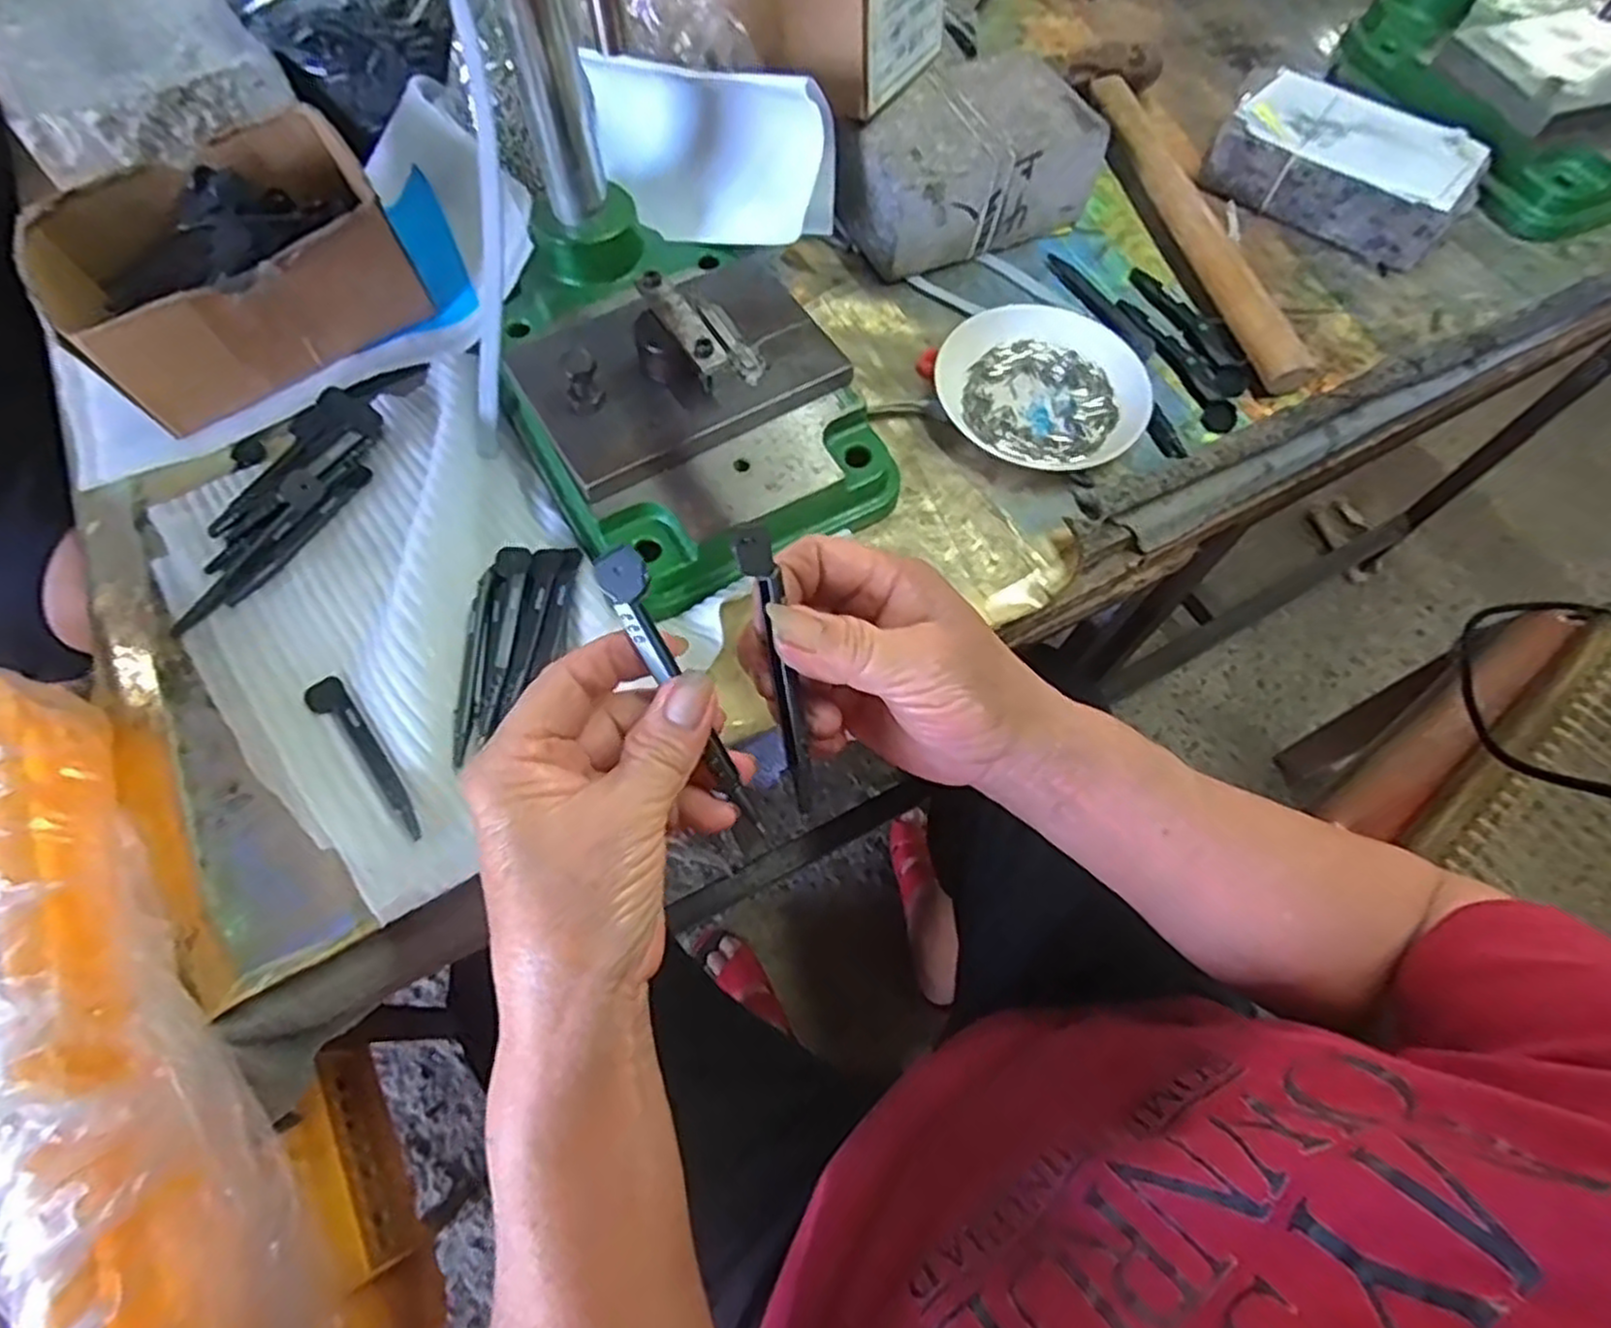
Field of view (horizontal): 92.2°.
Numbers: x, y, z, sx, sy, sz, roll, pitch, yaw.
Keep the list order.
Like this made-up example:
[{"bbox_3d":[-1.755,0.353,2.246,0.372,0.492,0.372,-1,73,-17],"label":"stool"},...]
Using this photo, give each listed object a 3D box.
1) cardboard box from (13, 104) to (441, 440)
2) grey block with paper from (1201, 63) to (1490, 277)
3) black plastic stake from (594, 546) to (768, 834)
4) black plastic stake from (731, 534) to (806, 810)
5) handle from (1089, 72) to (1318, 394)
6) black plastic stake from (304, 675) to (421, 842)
[{"bbox_3d":[-0.311,-0.220,0.421,0.152,0.061,0.126,-32,69,-16],"label":"cardboard box"},{"bbox_3d":[0.365,-0.341,0.526,0.158,0.046,0.087,34,67,13],"label":"grey block with paper"},{"bbox_3d":[-0.038,0.009,0.253,0.015,0.004,0.103,-31,98,-13],"label":"black plastic stake"},{"bbox_3d":[-0.009,0.002,0.258,0.013,0.010,0.094,-12,99,-6],"label":"black plastic stake"},{"bbox_3d":[0.249,-0.287,0.502,0.031,0.023,0.285,-10,65,-7],"label":"handle"},{"bbox_3d":[-0.195,0.039,0.346,0.095,0.009,0.016,42,69,17],"label":"black plastic stake"}]

